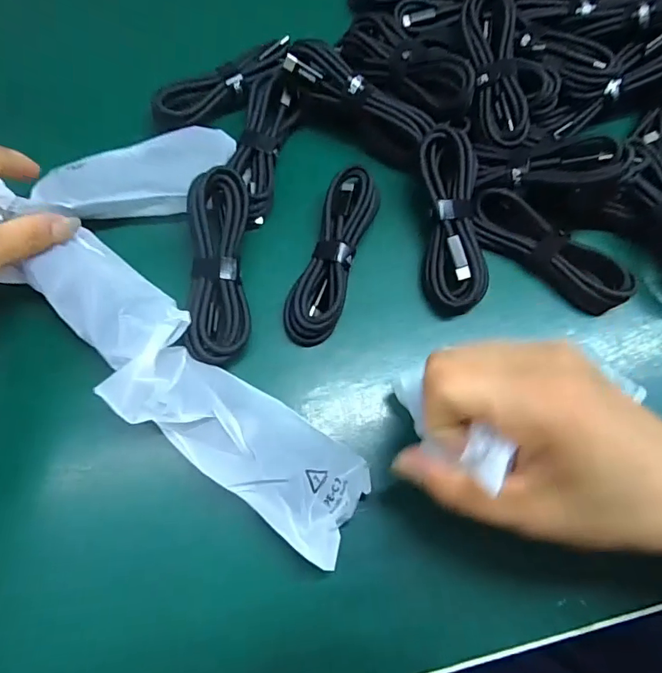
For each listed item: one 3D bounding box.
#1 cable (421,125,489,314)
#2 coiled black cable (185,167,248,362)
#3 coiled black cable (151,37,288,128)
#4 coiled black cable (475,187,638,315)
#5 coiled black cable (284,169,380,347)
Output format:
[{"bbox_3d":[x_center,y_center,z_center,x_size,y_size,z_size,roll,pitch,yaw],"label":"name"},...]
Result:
[{"bbox_3d":[0.074,-0.072,0.279,0.034,0.029,0.110,-2,70,-3],"label":"cable"},{"bbox_3d":[-0.064,-0.040,0.265,0.032,0.014,0.109,-1,83,-2],"label":"coiled black cable"},{"bbox_3d":[-0.072,-0.174,0.316,0.104,0.019,0.017,-37,75,-14],"label":"coiled black cable"},{"bbox_3d":[0.134,-0.053,0.287,0.103,0.013,0.033,38,111,9],"label":"coiled black cable"},{"bbox_3d":[0.002,-0.050,0.281,0.030,0.018,0.113,18,70,4],"label":"coiled black cable"}]

